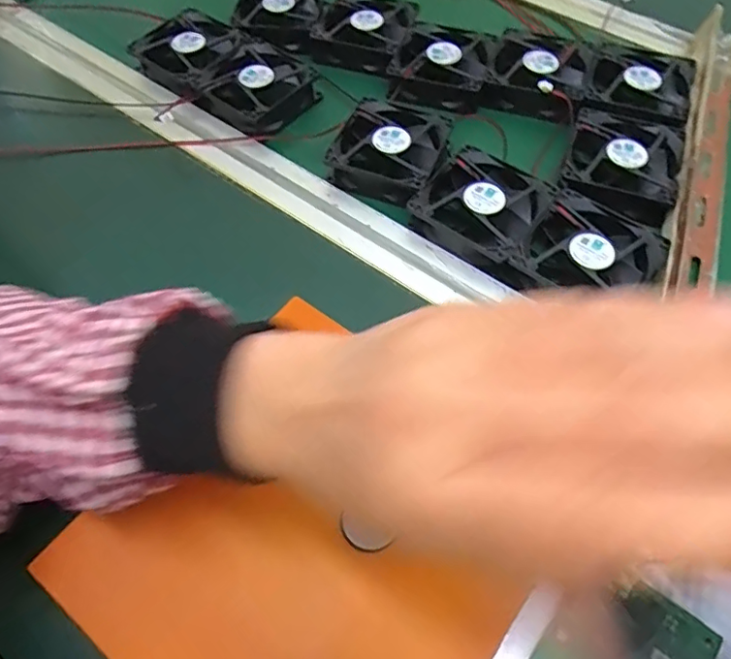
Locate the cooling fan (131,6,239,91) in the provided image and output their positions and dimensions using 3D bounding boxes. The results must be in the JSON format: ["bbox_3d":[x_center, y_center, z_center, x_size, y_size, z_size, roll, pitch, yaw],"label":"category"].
[{"bbox_3d":[-0.153,-0.251,0.486,0.082,0.028,0.082,38,67,22],"label":"cooling fan"}]

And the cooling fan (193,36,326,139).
[{"bbox_3d":[-0.094,-0.207,0.465,0.081,0.029,0.081,36,66,21],"label":"cooling fan"}]

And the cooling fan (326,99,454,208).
[{"bbox_3d":[0.021,-0.138,0.421,0.085,0.027,0.087,27,63,17],"label":"cooling fan"}]

